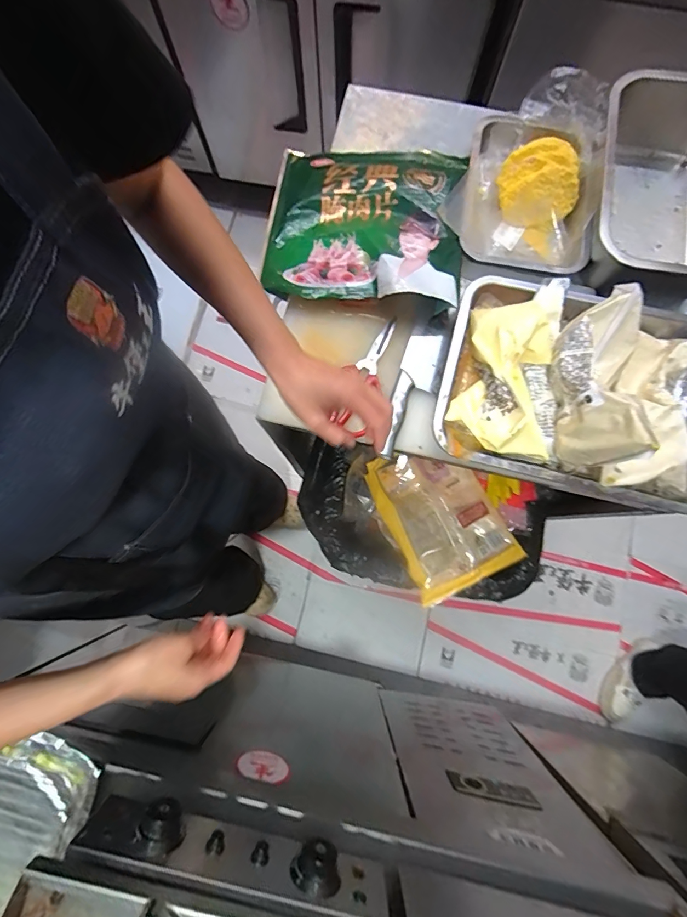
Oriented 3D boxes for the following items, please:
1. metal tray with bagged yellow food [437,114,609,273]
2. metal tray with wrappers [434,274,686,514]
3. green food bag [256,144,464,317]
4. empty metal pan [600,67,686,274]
[{"bbox_3d":[0.278,-0.404,0.624,0.213,0.064,0.251,18,80,4],"label":"metal tray with bagged yellow food"},{"bbox_3d":[0.318,-0.096,0.516,0.357,0.124,0.261,16,80,3],"label":"metal tray with wrappers"},{"bbox_3d":[0.030,-0.358,0.623,0.290,0.082,0.283,5,80,1],"label":"green food bag"},{"bbox_3d":[0.482,-0.378,0.619,0.236,0.145,0.304,9,80,2],"label":"empty metal pan"}]

